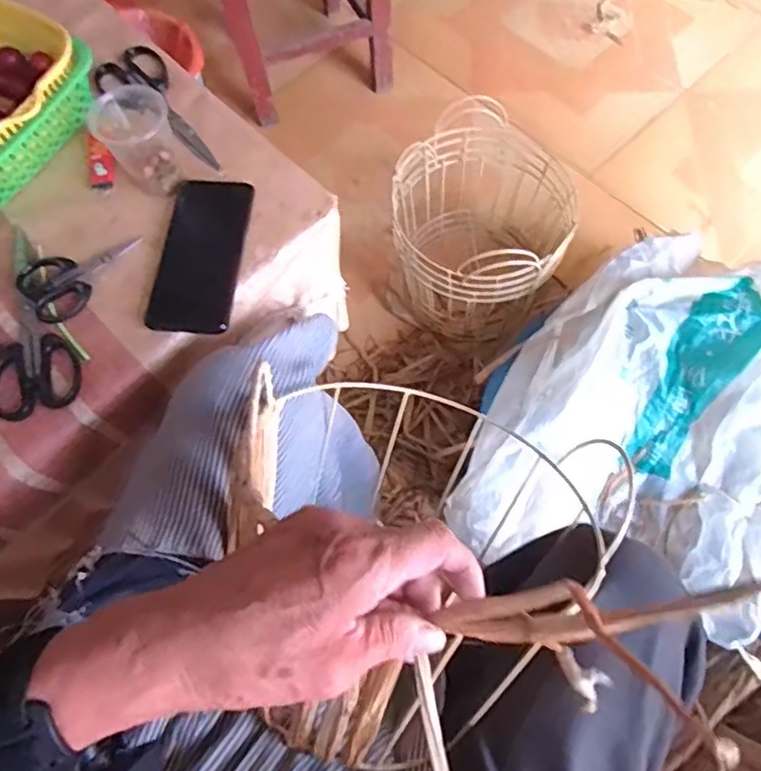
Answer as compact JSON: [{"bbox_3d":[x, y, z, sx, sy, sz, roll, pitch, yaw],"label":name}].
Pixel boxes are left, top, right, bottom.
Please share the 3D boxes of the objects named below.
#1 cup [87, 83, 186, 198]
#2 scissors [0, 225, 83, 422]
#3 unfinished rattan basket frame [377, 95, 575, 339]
[{"bbox_3d":[-0.225,-0.231,0.565,0.068,0.068,0.071,-1,68,2],"label":"cup"},{"bbox_3d":[-0.318,-0.063,0.543,0.074,0.011,0.192,-14,68,-3],"label":"scissors"},{"bbox_3d":[0.157,-0.237,0.941,0.266,0.250,0.289,35,75,14],"label":"unfinished rattan basket frame"}]

